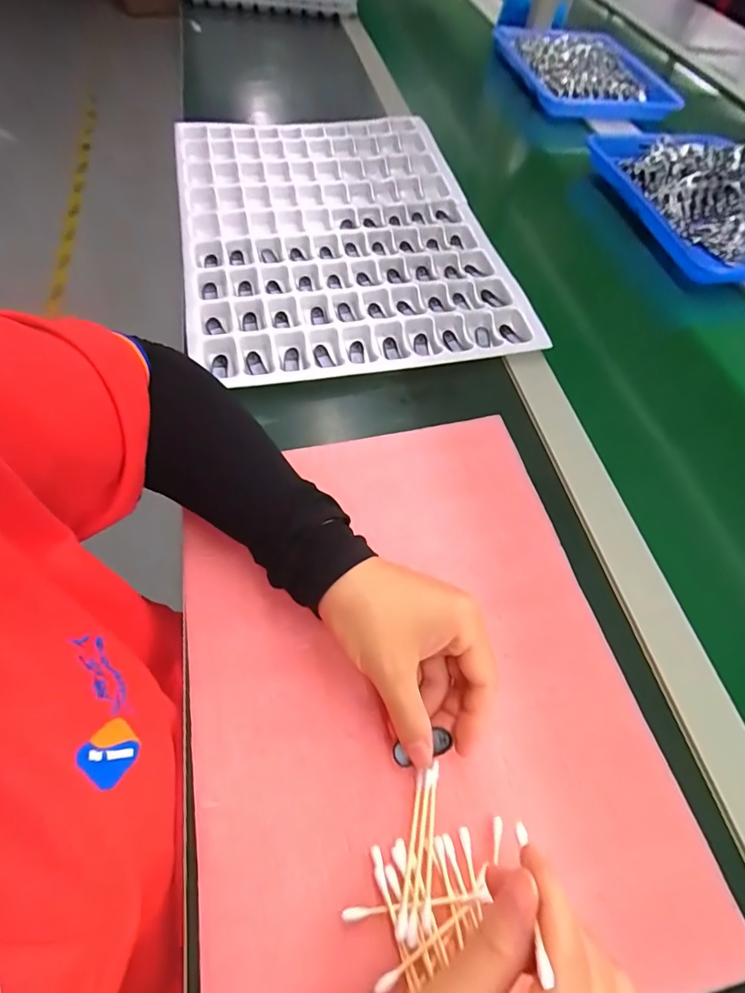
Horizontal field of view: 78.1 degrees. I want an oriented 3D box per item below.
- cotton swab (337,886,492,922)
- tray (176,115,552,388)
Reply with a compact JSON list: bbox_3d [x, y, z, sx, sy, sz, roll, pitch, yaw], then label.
[{"bbox_3d":[0.020,0.195,0.220,0.068,0.008,0.005,-5,60,-7],"label":"cotton swab"},{"bbox_3d":[-0.037,-0.309,0.525,0.328,0.028,0.484,-8,61,-11],"label":"tray"}]

